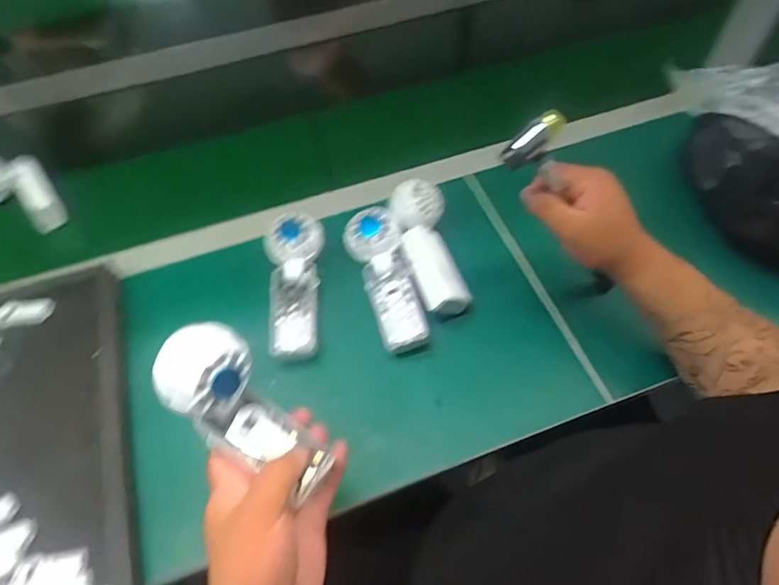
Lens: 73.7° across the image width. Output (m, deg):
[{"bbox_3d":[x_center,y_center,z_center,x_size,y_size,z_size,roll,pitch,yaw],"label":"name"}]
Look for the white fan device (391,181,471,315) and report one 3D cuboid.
[{"bbox_3d":[0.046,-0.057,0.604,0.060,0.055,0.167,-14,59,-7],"label":"white fan device"}]

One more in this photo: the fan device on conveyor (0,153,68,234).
[{"bbox_3d":[-0.488,-0.141,0.683,0.142,0.054,0.083,15,60,11],"label":"fan device on conveyor"}]

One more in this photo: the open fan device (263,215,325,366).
[{"bbox_3d":[-0.107,-0.008,0.584,0.060,0.028,0.171,-3,71,0],"label":"open fan device"}]

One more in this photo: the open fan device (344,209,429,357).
[{"bbox_3d":[-0.006,-0.018,0.580,0.062,0.040,0.169,-12,59,-5],"label":"open fan device"}]

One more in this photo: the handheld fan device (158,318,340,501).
[{"bbox_3d":[-0.107,0.087,0.386,0.063,0.049,0.143,-46,111,-22],"label":"handheld fan device"}]

